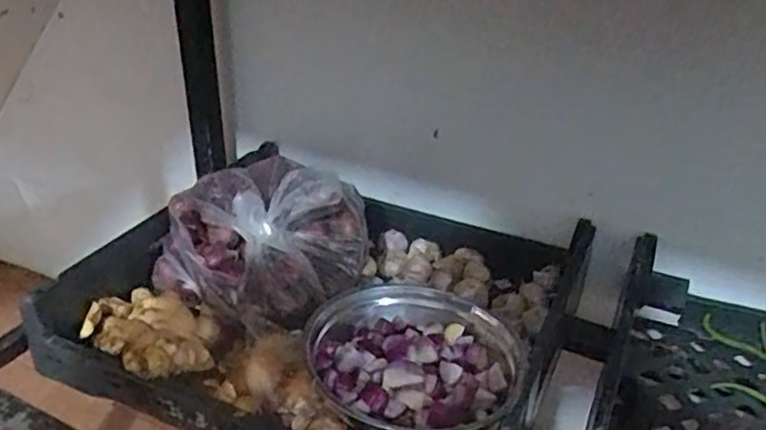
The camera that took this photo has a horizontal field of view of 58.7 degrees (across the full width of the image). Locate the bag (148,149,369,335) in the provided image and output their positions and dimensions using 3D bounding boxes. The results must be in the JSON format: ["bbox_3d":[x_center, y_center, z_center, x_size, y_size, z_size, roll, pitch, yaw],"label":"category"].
[{"bbox_3d":[-0.155,0.014,0.889,0.254,0.120,0.214,23,37,33],"label":"bag"}]

